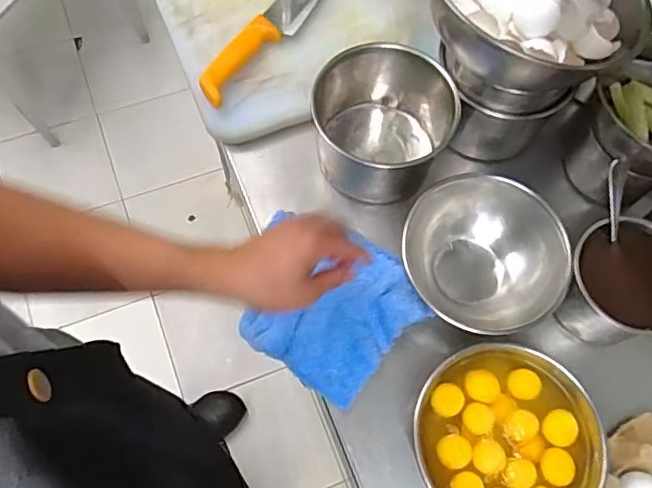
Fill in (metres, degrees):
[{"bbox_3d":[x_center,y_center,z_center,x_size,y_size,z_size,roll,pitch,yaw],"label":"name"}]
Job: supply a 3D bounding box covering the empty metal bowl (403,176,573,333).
[{"bbox_3d":[0.162,0.017,0.604,0.143,0.096,0.163,-15,69,-9],"label":"empty metal bowl"}]

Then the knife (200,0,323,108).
[{"bbox_3d":[-0.042,-0.306,0.722,0.049,0.023,0.351,31,69,10],"label":"knife"}]

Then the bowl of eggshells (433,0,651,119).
[{"bbox_3d":[0.195,-0.221,0.567,0.201,0.134,0.166,15,68,3],"label":"bowl of eggshells"}]

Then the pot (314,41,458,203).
[{"bbox_3d":[0.063,-0.133,0.649,0.147,0.111,0.148,1,68,-3],"label":"pot"}]

